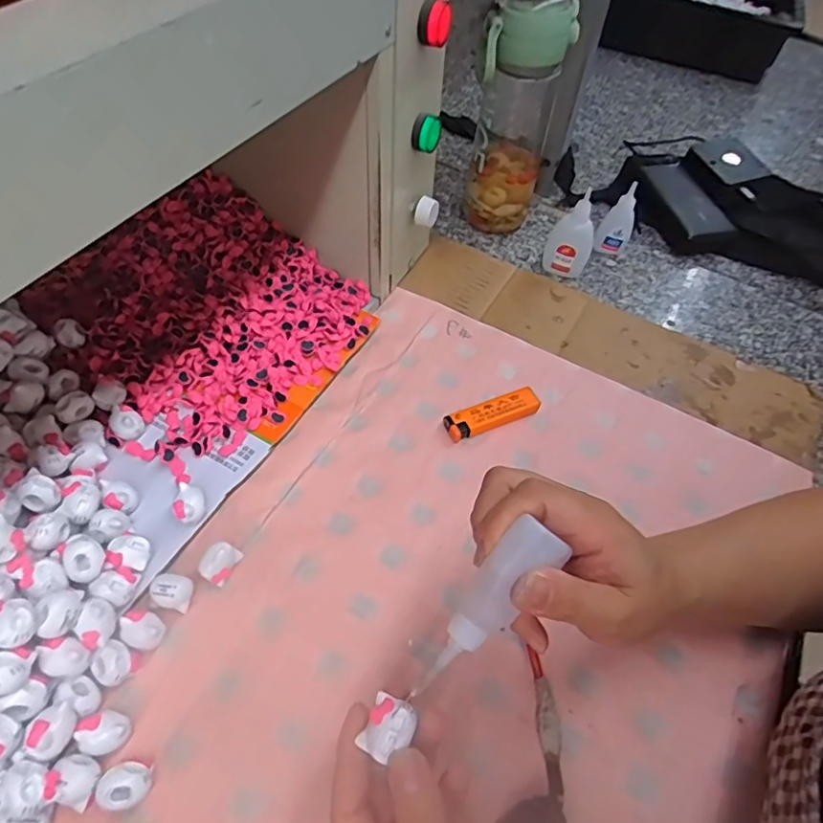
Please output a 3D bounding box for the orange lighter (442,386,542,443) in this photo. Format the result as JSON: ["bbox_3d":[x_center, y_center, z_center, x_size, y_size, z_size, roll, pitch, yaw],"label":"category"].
[{"bbox_3d":[0.068,0.002,0.464,0.083,0.011,0.025,-19,60,-16],"label":"orange lighter"}]

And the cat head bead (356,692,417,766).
[{"bbox_3d":[-0.010,0.139,0.247,0.021,0.009,0.023,25,56,12],"label":"cat head bead"}]

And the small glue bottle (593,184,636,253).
[{"bbox_3d":[0.224,-0.205,0.605,0.033,0.078,0.018,25,59,12],"label":"small glue bottle"}]

